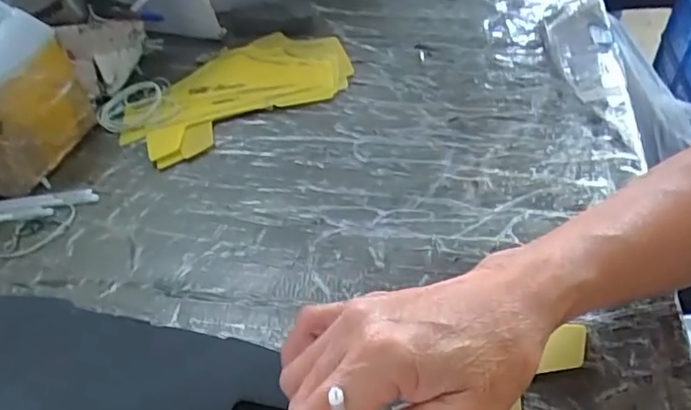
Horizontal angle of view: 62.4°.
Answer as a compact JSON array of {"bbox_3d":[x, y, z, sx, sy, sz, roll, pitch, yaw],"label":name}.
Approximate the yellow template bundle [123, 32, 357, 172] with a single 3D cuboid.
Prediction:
[{"bbox_3d":[-0.100,-0.112,0.538,0.217,0.013,0.123,-27,49,-20],"label":"yellow template bundle"}]

